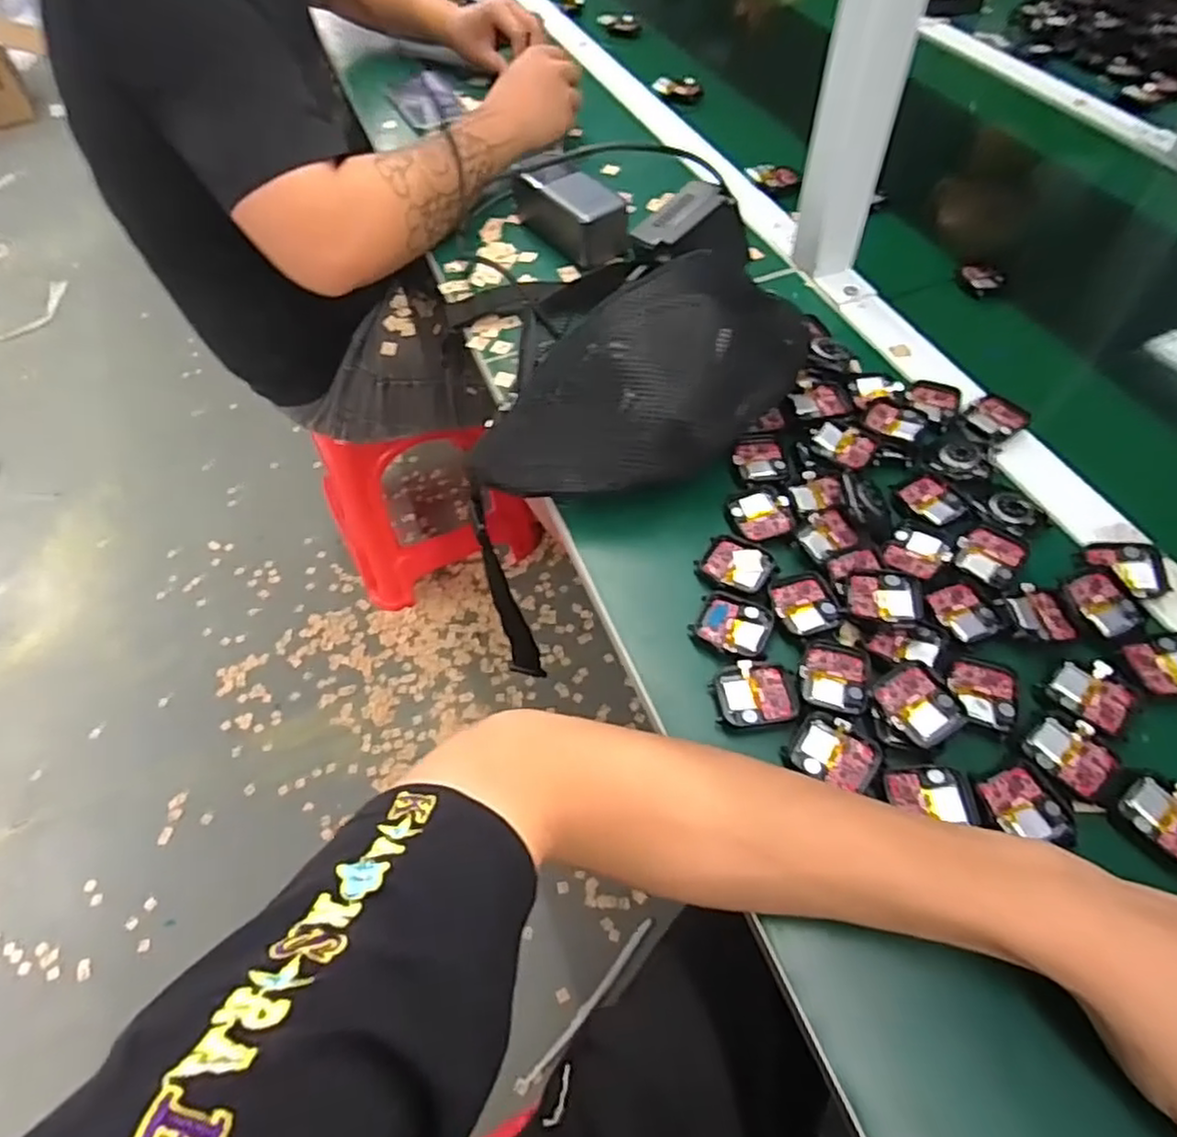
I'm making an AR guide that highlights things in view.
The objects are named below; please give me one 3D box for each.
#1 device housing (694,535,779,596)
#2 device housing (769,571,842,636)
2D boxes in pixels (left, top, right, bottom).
[{"bbox_3d":[0.095,-0.002,0.447,0.046,0.007,0.040,28,61,20],"label":"device housing"},{"bbox_3d":[0.132,0.021,0.428,0.034,0.005,0.043,-14,56,-7],"label":"device housing"}]

